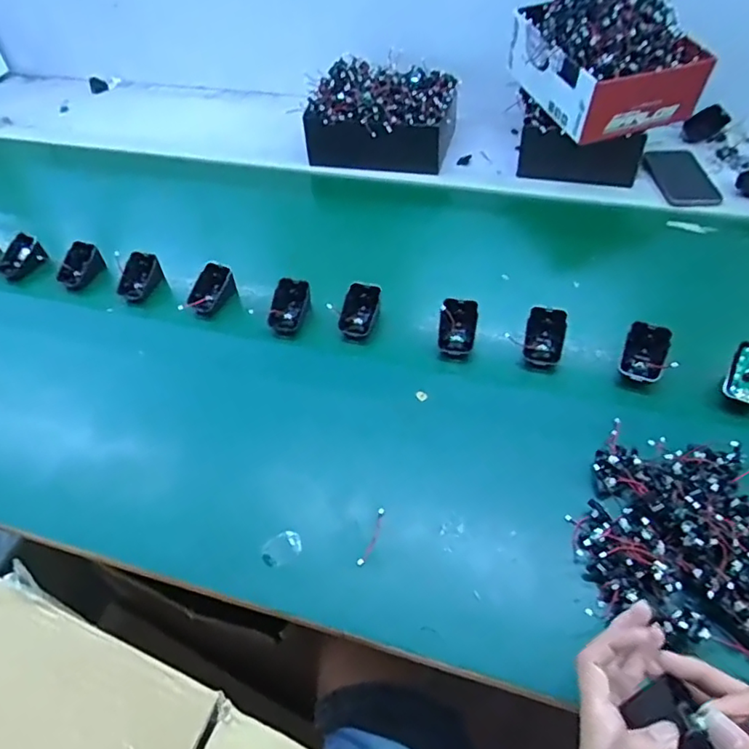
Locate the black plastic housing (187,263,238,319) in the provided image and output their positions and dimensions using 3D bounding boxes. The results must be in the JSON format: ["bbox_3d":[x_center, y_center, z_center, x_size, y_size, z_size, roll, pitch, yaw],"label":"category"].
[{"bbox_3d":[-0.220,-0.112,0.756,0.049,0.045,0.064,28,57,26],"label":"black plastic housing"}]

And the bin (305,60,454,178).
[{"bbox_3d":[0.013,-0.443,0.957,0.240,0.121,0.177,5,50,9],"label":"bin"}]

